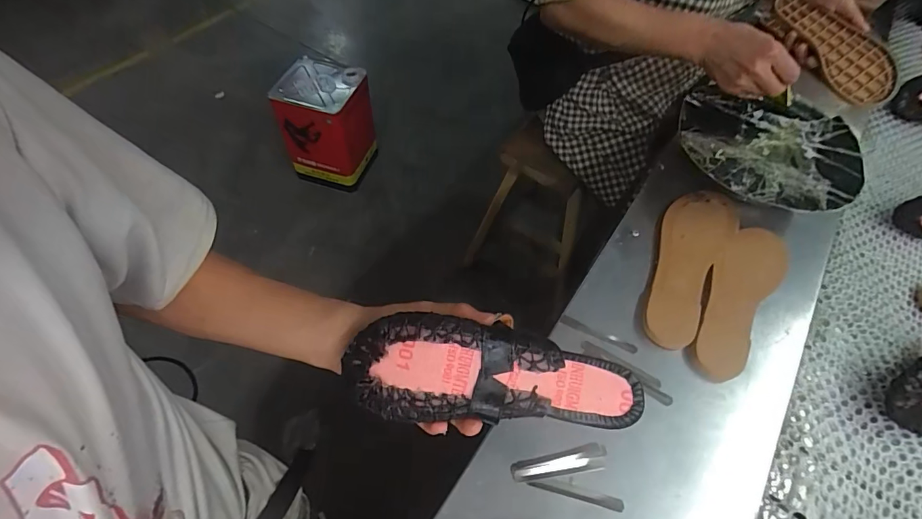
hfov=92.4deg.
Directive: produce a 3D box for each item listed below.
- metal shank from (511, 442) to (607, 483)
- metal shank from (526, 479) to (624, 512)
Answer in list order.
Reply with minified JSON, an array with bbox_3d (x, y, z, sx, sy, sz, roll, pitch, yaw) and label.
[{"bbox_3d":[0.095,0.196,0.423,0.093,0.004,0.023,-7,58,-9],"label":"metal shank"},{"bbox_3d":[0.107,0.217,0.411,0.087,0.005,0.011,14,58,5],"label":"metal shank"}]

